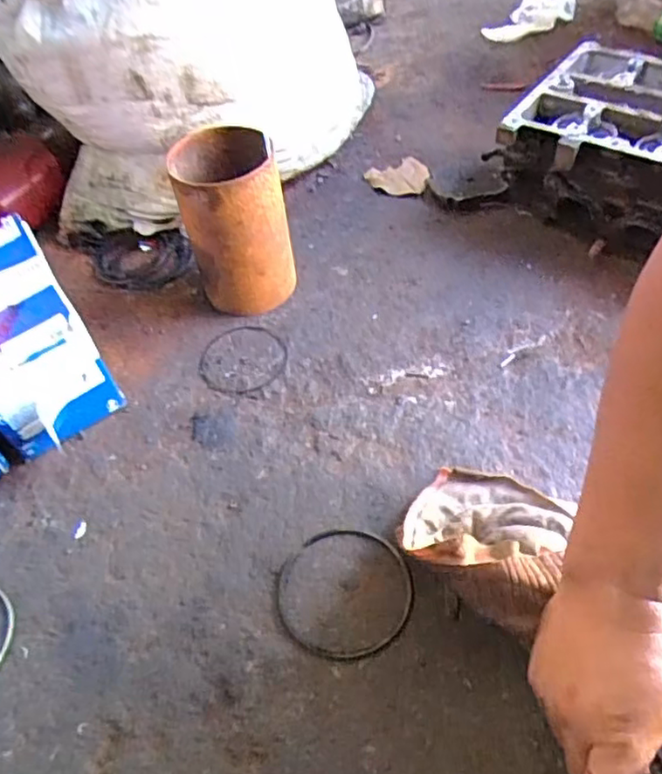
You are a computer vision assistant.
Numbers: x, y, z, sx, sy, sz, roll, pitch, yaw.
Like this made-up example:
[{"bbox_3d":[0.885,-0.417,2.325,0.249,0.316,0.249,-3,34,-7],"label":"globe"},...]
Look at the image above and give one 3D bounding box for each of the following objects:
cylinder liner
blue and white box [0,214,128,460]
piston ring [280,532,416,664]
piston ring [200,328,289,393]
[{"bbox_3d":[-0.095,-0.163,0.634,0.094,0.159,0.100,-17,51,-9],"label":"cylinder liner"},{"bbox_3d":[-0.291,-0.048,0.596,0.104,0.111,0.219,-29,54,-18],"label":"blue and white box"},{"bbox_3d":[0.010,0.152,0.468,0.100,0.004,0.097,-3,51,3],"label":"piston ring"},{"bbox_3d":[-0.089,-0.028,0.629,0.089,0.004,0.086,-3,51,3],"label":"piston ring"}]

